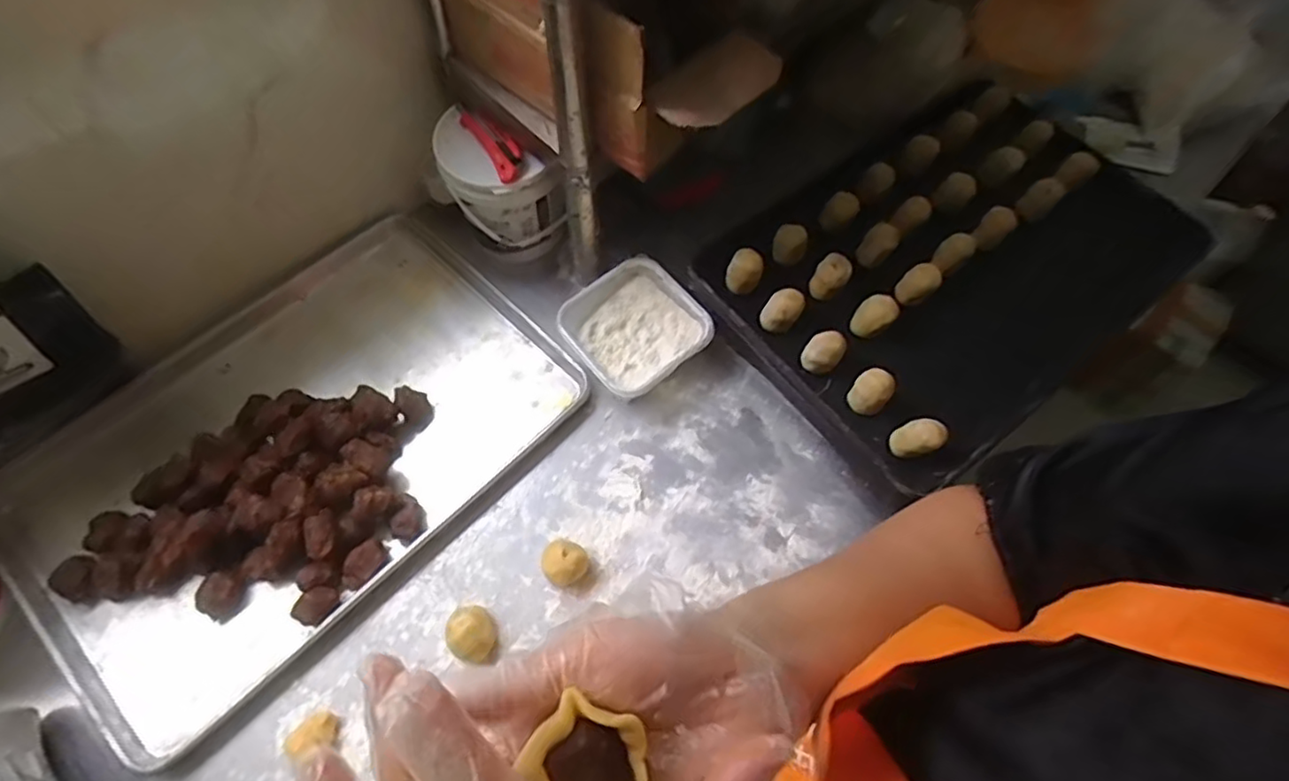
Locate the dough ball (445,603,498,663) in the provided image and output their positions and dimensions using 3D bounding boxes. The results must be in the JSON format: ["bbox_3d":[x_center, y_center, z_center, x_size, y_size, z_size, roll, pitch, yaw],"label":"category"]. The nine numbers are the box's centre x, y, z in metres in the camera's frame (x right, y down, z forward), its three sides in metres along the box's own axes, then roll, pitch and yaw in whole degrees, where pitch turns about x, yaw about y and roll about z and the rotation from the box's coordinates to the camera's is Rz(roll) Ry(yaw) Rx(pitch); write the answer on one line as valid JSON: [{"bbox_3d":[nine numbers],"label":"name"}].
[{"bbox_3d":[-0.182,0.255,0.685,0.052,0.041,0.051,0,64,-1],"label":"dough ball"}]

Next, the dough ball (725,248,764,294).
[{"bbox_3d":[0.126,-0.150,0.816,0.046,0.044,0.037,13,65,5],"label":"dough ball"}]

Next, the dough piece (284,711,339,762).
[{"bbox_3d":[-0.331,0.341,0.645,0.051,0.025,0.032,-24,67,-12],"label":"dough piece"}]

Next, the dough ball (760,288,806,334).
[{"bbox_3d":[0.169,-0.099,0.792,0.043,0.038,0.047,0,64,-1],"label":"dough ball"}]

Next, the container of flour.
[{"bbox_3d":[-0.017,-0.079,0.844,0.160,0.058,0.162,-36,70,-16],"label":"container of flour"}]

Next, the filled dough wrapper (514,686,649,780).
[{"bbox_3d":[-0.016,0.142,0.247,0.050,0.021,0.034,27,67,11],"label":"filled dough wrapper"}]

